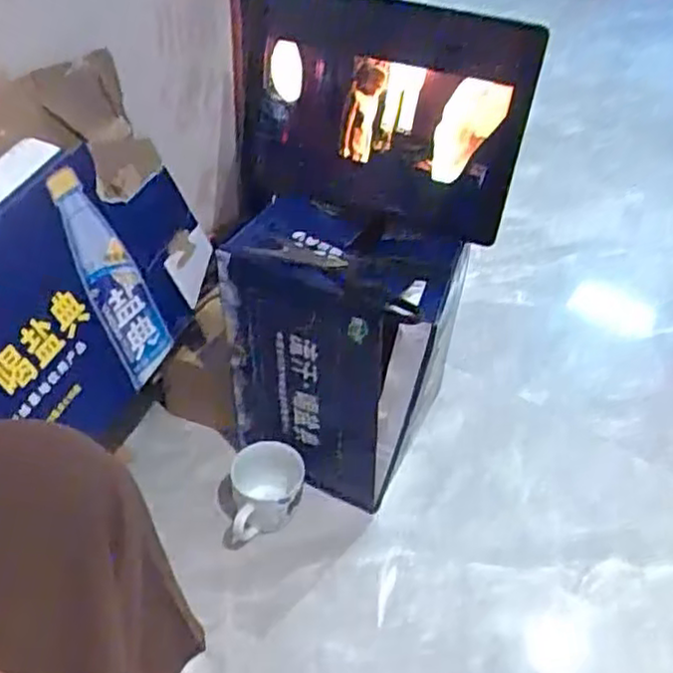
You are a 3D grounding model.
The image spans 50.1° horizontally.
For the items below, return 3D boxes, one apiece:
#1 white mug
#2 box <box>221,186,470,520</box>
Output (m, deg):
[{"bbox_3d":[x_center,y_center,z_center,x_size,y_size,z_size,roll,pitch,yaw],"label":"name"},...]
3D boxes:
[{"bbox_3d":[-0.084,0.188,0.865,0.081,0.084,0.092,-1,41,-9],"label":"white mug"},{"bbox_3d":[-0.002,0.033,0.859,0.228,0.339,0.160,17,43,15],"label":"box"}]

